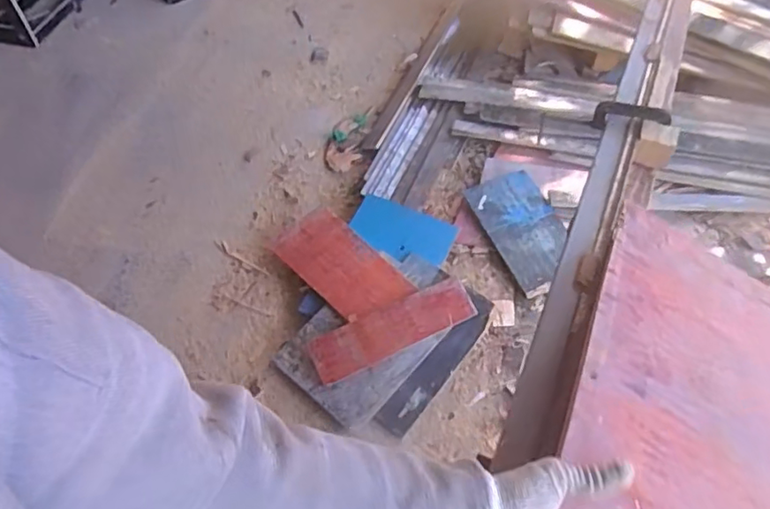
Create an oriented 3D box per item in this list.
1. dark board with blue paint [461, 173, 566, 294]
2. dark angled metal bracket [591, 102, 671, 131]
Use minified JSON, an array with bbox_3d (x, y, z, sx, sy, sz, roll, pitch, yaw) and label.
[{"bbox_3d":[0.429,-0.092,1.858,0.229,0.025,0.417,-20,55,-10],"label":"dark board with blue paint"},{"bbox_3d":[0.437,-0.250,1.083,0.148,0.044,0.034,12,51,47],"label":"dark angled metal bracket"}]

